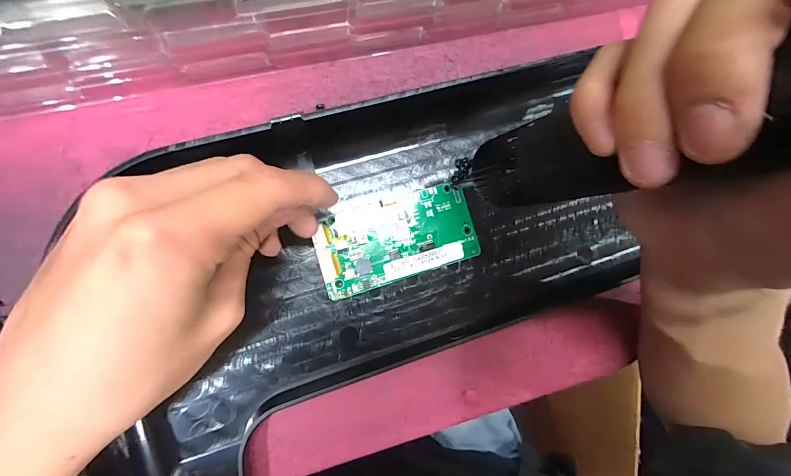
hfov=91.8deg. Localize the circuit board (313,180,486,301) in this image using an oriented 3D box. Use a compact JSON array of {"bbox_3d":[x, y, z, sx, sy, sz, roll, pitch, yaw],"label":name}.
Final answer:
[{"bbox_3d":[0.001,-0.002,0.229,0.093,0.010,0.051,-15,95,-8],"label":"circuit board"}]

